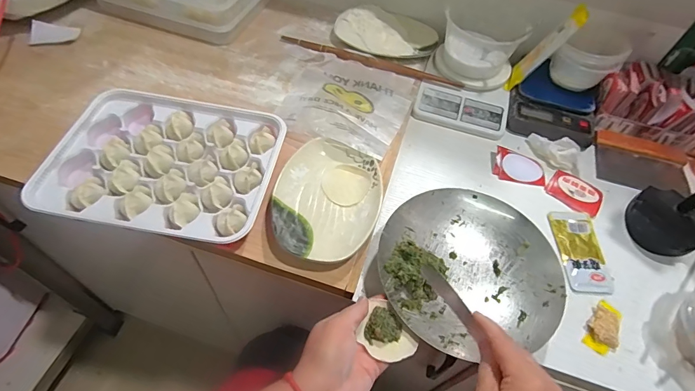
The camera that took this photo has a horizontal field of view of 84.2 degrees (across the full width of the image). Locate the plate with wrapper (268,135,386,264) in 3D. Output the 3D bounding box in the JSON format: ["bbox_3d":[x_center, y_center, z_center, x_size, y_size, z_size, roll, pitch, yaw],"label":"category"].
[{"bbox_3d":[-0.026,0.003,0.515,0.137,0.018,0.184,16,55,6],"label":"plate with wrapper"}]

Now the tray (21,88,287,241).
[{"bbox_3d":[-0.241,-0.047,0.527,0.282,0.035,0.217,8,55,0],"label":"tray"}]

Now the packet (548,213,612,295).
[{"bbox_3d":[0.329,0.077,0.543,0.063,0.012,0.123,7,55,-1],"label":"packet"}]

